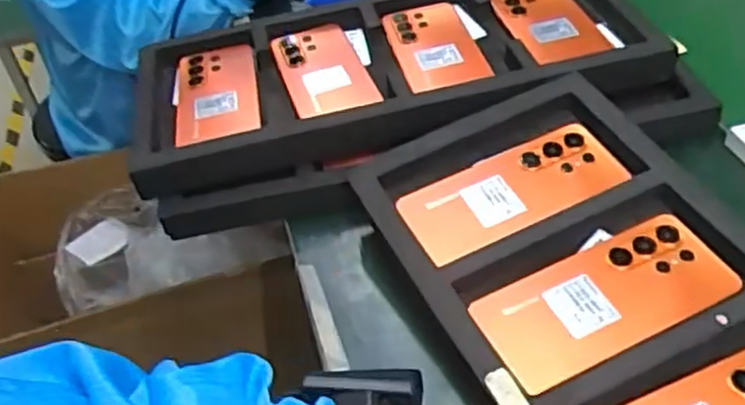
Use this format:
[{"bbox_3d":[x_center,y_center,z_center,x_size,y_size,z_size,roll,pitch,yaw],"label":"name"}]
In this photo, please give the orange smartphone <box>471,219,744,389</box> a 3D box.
[{"bbox_3d":[0.155,0.064,0.475,0.167,0.007,0.080,-23,47,-10],"label":"orange smartphone"}]

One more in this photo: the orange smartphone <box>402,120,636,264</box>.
[{"bbox_3d":[0.106,-0.008,0.544,0.168,0.013,0.084,-23,43,-12],"label":"orange smartphone"}]

